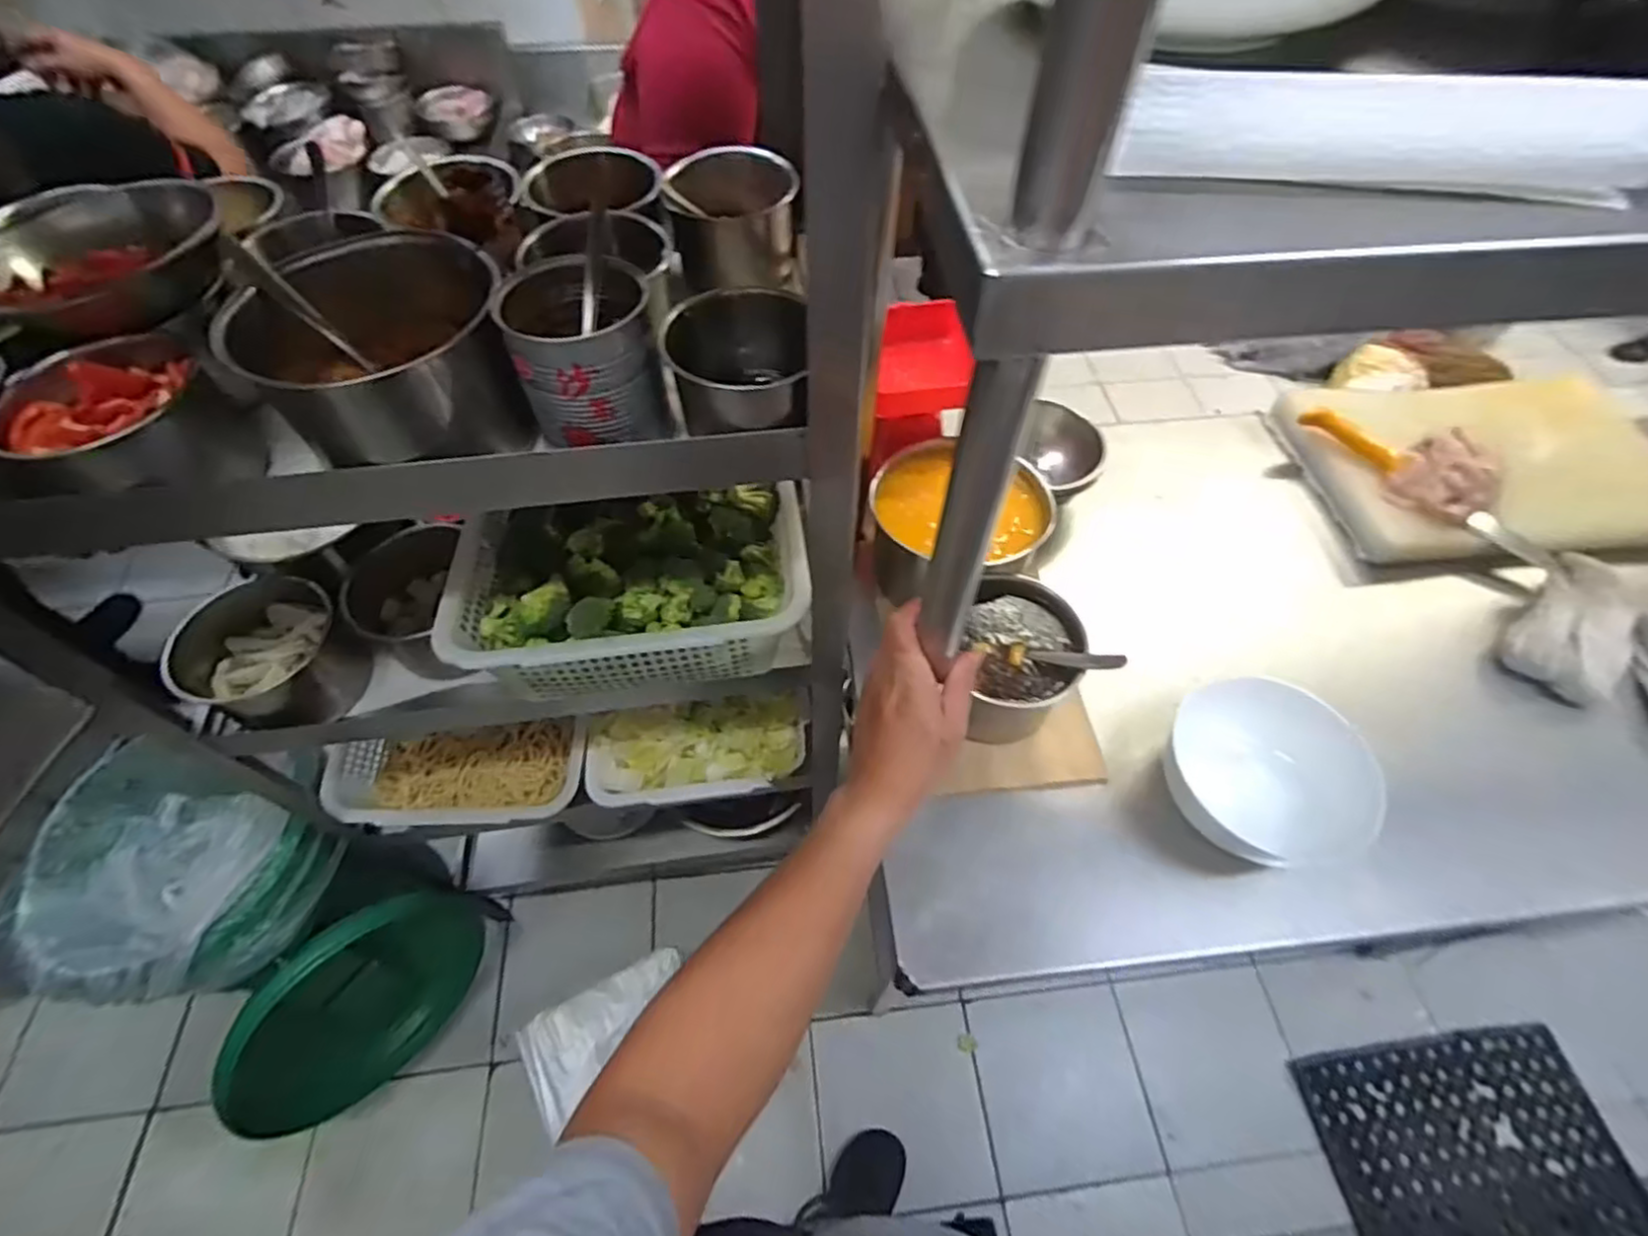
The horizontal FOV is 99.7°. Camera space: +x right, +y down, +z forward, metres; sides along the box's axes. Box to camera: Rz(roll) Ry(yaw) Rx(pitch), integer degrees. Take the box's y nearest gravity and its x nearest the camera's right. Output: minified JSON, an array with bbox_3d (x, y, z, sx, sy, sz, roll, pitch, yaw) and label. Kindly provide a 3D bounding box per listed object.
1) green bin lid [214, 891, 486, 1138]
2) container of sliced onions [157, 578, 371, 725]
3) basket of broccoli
[{"bbox_3d":[-0.740,0.611,1.109,0.102,0.381,0.381,25,60,15],"label":"green bin lid"},{"bbox_3d":[-0.597,0.049,0.762,0.150,0.109,0.154,0,57,0],"label":"container of sliced onions"},{"bbox_3d":[-0.203,-0.049,0.744,0.341,0.108,0.241,-9,57,-6],"label":"basket of broccoli"}]

